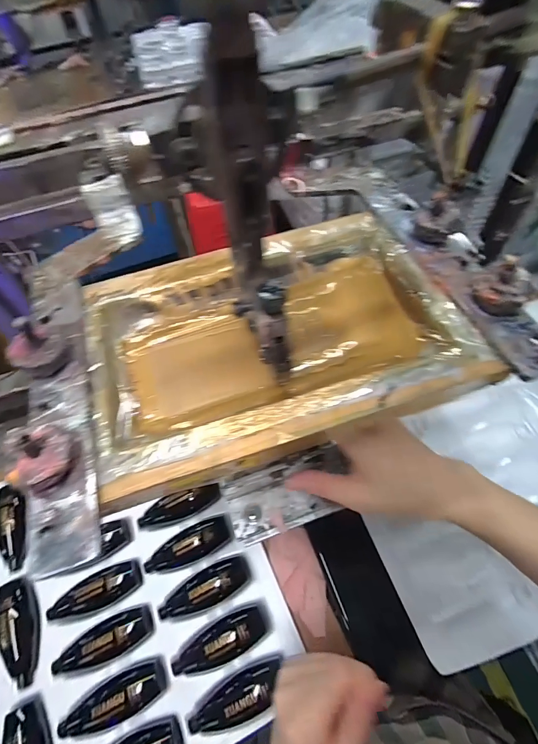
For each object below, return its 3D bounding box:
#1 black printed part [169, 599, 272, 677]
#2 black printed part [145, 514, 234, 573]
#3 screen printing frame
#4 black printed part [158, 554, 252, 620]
[{"bbox_3d":[-0.049,0.276,0.376,0.104,0.026,0.039,-24,60,-11],"label":"black printed part"},{"bbox_3d":[-0.093,0.199,0.425,0.103,0.021,0.037,-22,60,-10],"label":"black printed part"},{"bbox_3d":[0.002,-0.023,0.245,0.226,0.029,0.161,-17,59,-7],"label":"screen printing frame"},{"bbox_3d":[-0.071,0.236,0.401,0.102,0.025,0.039,-22,60,-10],"label":"black printed part"}]

